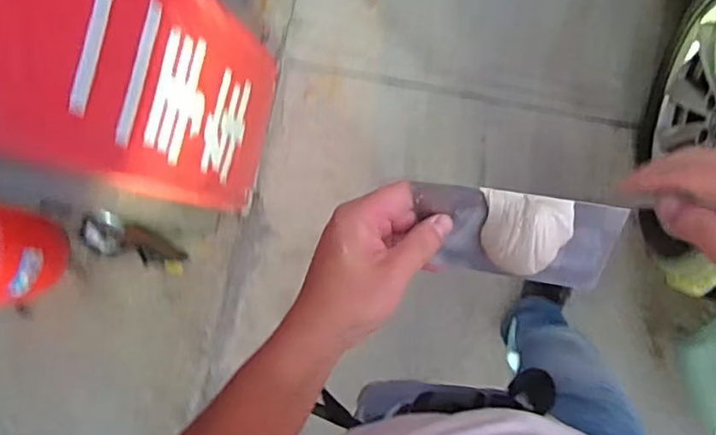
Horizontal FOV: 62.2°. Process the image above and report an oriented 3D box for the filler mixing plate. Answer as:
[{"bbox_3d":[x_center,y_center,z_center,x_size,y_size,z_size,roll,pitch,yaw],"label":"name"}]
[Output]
[{"bbox_3d":[0.105,0.019,0.401,0.131,0.030,0.070,10,127,6],"label":"filler mixing plate"}]

